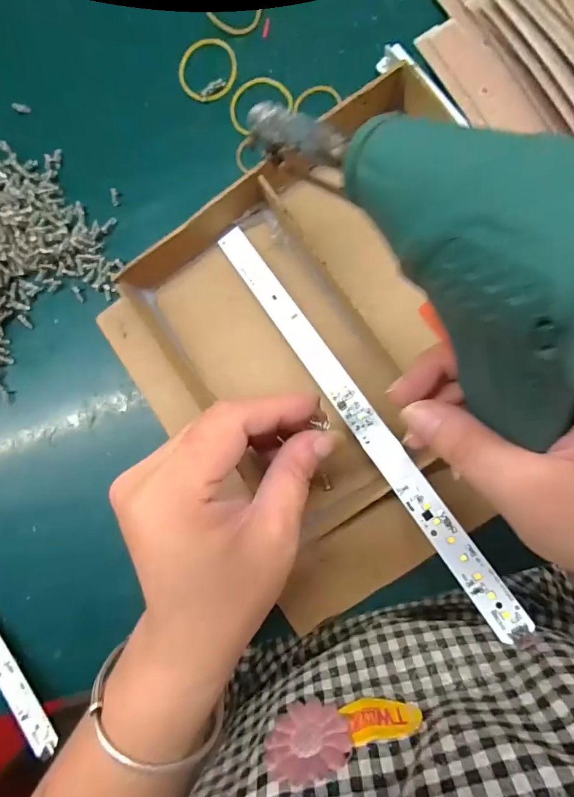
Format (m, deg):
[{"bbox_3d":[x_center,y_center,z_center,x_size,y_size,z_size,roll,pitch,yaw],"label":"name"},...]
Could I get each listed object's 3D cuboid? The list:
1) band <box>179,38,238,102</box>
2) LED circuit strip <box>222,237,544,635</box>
[{"bbox_3d":[-0.056,-0.233,0.290,0.041,0.004,0.047,-9,87,6],"label":"band"},{"bbox_3d":[0.037,0.002,0.241,0.018,0.007,0.277,-35,72,4],"label":"LED circuit strip"}]

